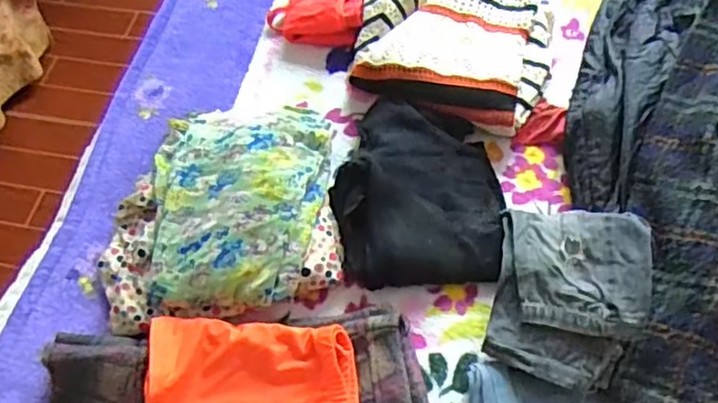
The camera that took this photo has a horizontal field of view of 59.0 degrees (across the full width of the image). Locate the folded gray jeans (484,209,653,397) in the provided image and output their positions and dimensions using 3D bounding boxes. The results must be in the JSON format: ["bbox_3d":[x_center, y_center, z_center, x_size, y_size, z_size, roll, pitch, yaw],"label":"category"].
[{"bbox_3d":[0.216,0.097,0.648,0.154,0.063,0.181,-2,64,32],"label":"folded gray jeans"}]

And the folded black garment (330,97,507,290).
[{"bbox_3d":[0.068,-0.023,0.747,0.197,0.054,0.247,-7,60,0],"label":"folded black garment"}]

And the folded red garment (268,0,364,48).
[{"bbox_3d":[-0.059,-0.290,0.910,0.138,0.046,0.144,6,60,7],"label":"folded red garment"}]

